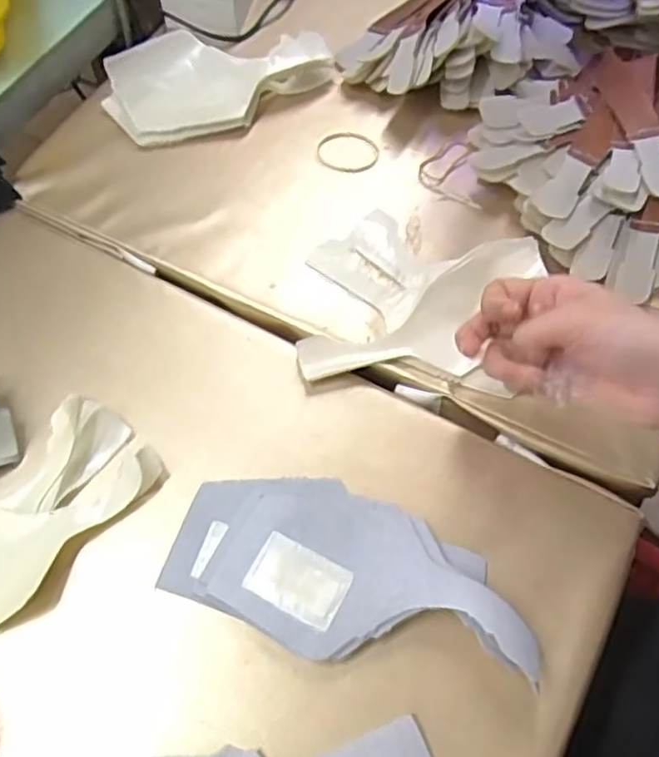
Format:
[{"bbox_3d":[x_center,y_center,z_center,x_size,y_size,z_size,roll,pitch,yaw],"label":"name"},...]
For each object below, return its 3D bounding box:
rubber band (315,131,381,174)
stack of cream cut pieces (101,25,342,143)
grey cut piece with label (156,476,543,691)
[{"bbox_3d":[0.014,-0.184,0.549,0.052,0.005,0.046,8,62,5],"label":"rubber band"},{"bbox_3d":[-0.088,-0.244,0.549,0.192,0.042,0.082,-16,62,-6],"label":"stack of cream cut pieces"},{"bbox_3d":[0.012,0.108,0.383,0.209,0.030,0.094,15,63,8],"label":"grey cut piece with label"}]

